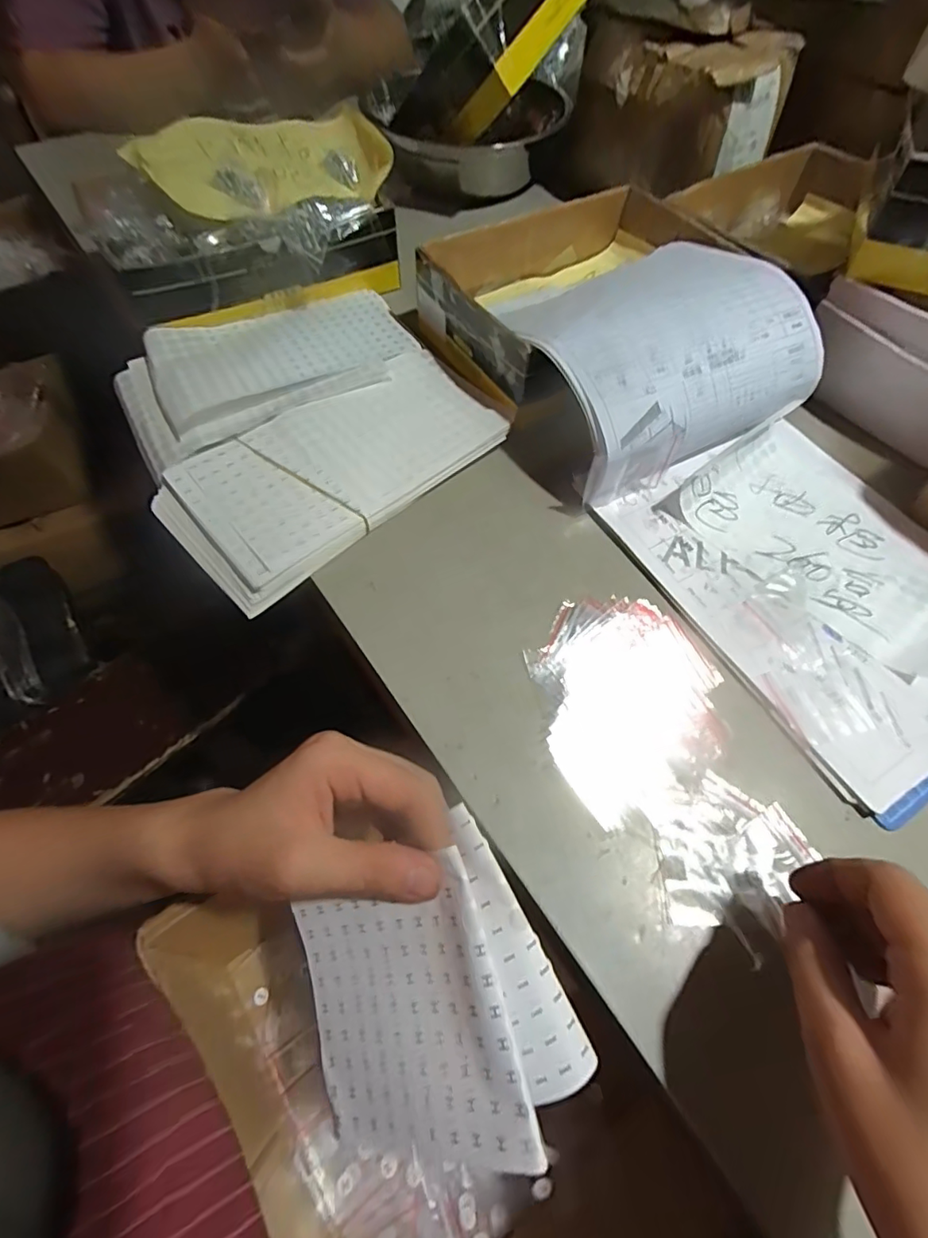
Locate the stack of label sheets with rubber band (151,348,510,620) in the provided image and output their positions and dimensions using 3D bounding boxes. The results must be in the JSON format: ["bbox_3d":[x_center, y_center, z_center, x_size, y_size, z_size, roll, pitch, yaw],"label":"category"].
[{"bbox_3d":[-0.097,-0.119,0.405,0.248,0.022,0.130,-38,68,-20],"label":"stack of label sheets with rubber band"}]

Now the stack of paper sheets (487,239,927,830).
[{"bbox_3d":[0.204,-0.116,0.373,0.216,0.070,0.446,-28,67,-16],"label":"stack of paper sheets"}]

